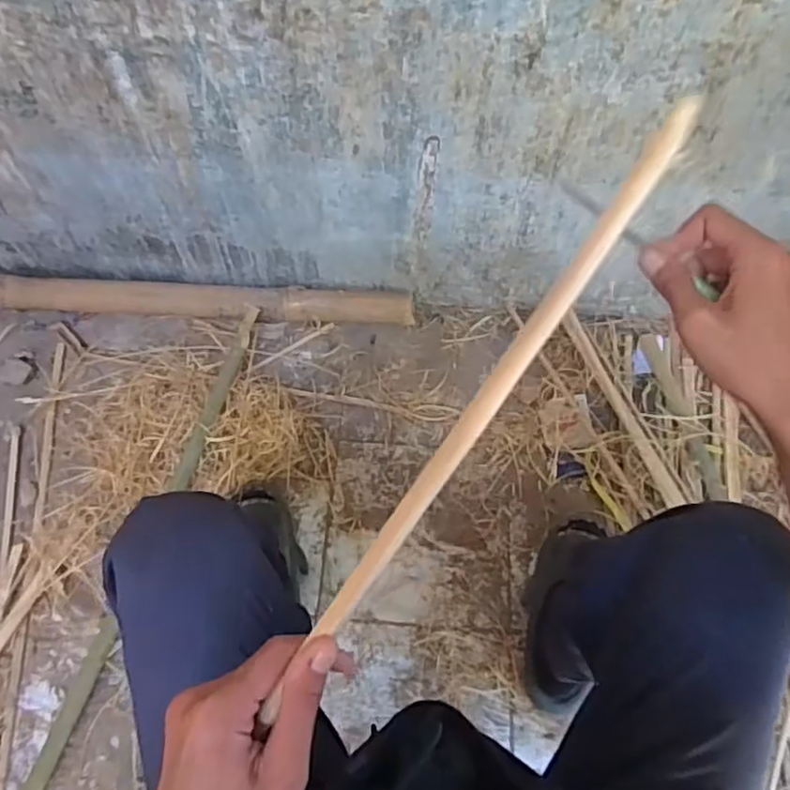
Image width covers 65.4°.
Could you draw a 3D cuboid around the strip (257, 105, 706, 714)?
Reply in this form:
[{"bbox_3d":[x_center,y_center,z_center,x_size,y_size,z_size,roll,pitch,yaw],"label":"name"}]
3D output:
[{"bbox_3d":[0.053,-0.006,0.314,0.015,0.015,0.314,36,96,17],"label":"strip"}]

